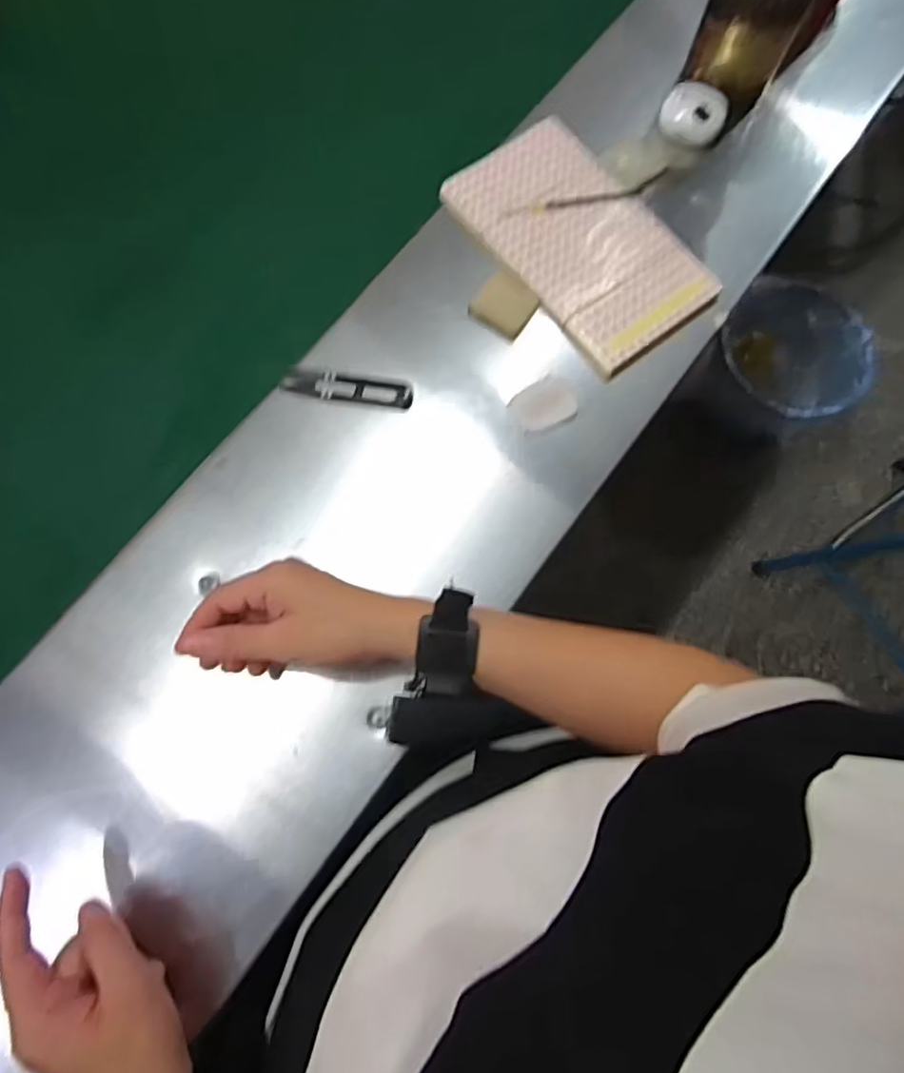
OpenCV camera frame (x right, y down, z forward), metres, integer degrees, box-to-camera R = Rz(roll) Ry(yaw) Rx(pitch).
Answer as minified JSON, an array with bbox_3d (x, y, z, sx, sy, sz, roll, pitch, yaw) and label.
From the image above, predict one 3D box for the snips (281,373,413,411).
[{"bbox_3d":[-0.078,-0.112,0.483,0.097,0.006,0.023,8,75,0],"label":"snips"}]

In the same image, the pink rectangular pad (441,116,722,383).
[{"bbox_3d":[0.102,-0.239,0.515,0.126,0.010,0.214,-36,79,-10],"label":"pink rectangular pad"}]

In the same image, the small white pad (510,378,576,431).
[{"bbox_3d":[0.071,-0.100,0.487,0.047,0.006,0.036,-29,78,-9],"label":"small white pad"}]

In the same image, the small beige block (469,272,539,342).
[{"bbox_3d":[0.042,-0.182,0.502,0.043,0.011,0.042,35,77,7],"label":"small beige block"}]

